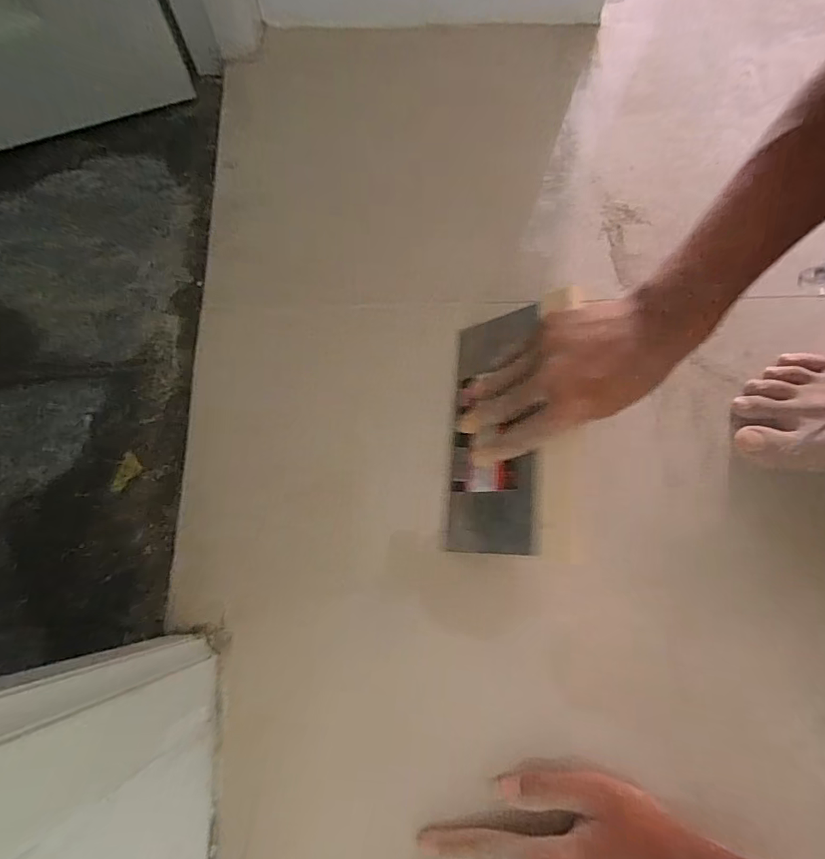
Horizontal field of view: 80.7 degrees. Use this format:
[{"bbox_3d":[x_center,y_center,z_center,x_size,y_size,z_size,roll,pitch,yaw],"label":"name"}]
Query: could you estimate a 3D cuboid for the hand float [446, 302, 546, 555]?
[{"bbox_3d":[0.066,-0.001,0.393,0.074,0.034,0.195,-10,69,42],"label":"hand float"}]

